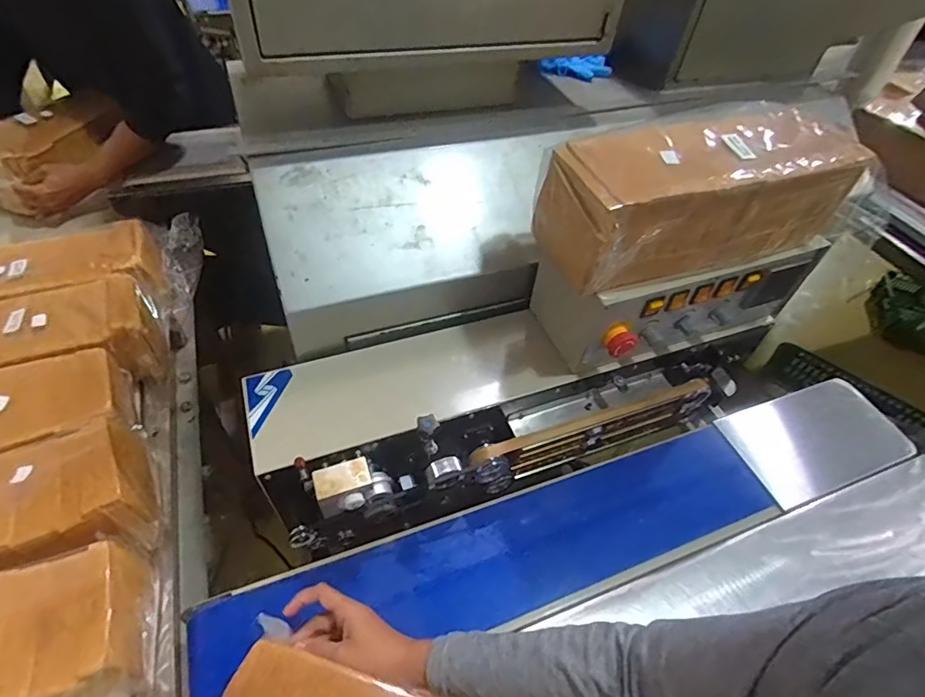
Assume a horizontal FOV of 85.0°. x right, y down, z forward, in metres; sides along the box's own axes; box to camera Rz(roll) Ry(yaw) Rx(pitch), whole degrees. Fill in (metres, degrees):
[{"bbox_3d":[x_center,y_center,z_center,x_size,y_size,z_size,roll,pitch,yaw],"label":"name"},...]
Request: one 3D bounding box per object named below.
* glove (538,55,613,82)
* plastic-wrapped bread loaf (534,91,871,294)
[{"bbox_3d":[0.194,-0.486,0.868,0.120,0.034,0.044,9,50,1],"label":"glove"},{"bbox_3d":[0.271,-0.180,0.585,0.351,0.128,0.145,-14,54,-17],"label":"plastic-wrapped bread loaf"}]

